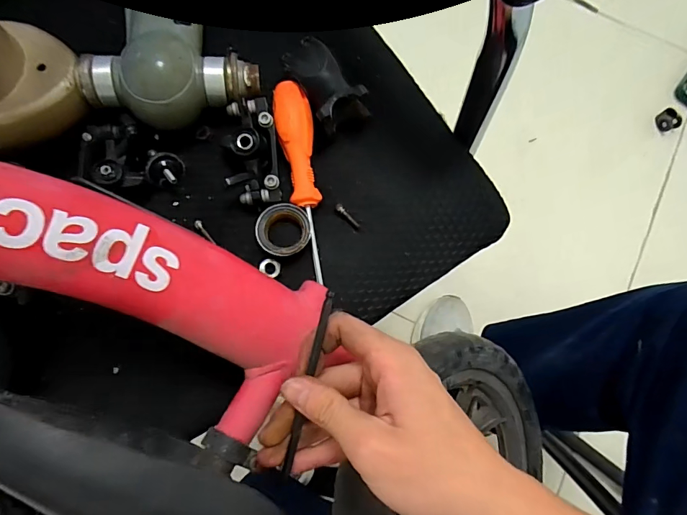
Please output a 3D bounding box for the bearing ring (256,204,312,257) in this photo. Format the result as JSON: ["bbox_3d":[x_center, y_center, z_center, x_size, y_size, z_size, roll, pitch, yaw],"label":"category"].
[{"bbox_3d":[-0.048,-0.022,0.333,0.042,0.010,0.042,0,82,-2],"label":"bearing ring"}]

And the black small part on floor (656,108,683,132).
[{"bbox_3d":[0.670,-0.284,0.852,0.038,0.019,0.042,-24,83,-6],"label":"black small part on floor"}]

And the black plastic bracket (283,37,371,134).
[{"bbox_3d":[-0.018,-0.145,0.339,0.041,0.032,0.077,-34,84,-7],"label":"black plastic bracket"}]

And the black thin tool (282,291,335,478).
[{"bbox_3d":[-0.020,0.073,0.240,0.006,0.006,0.109,13,91,0],"label":"black thin tool"}]

